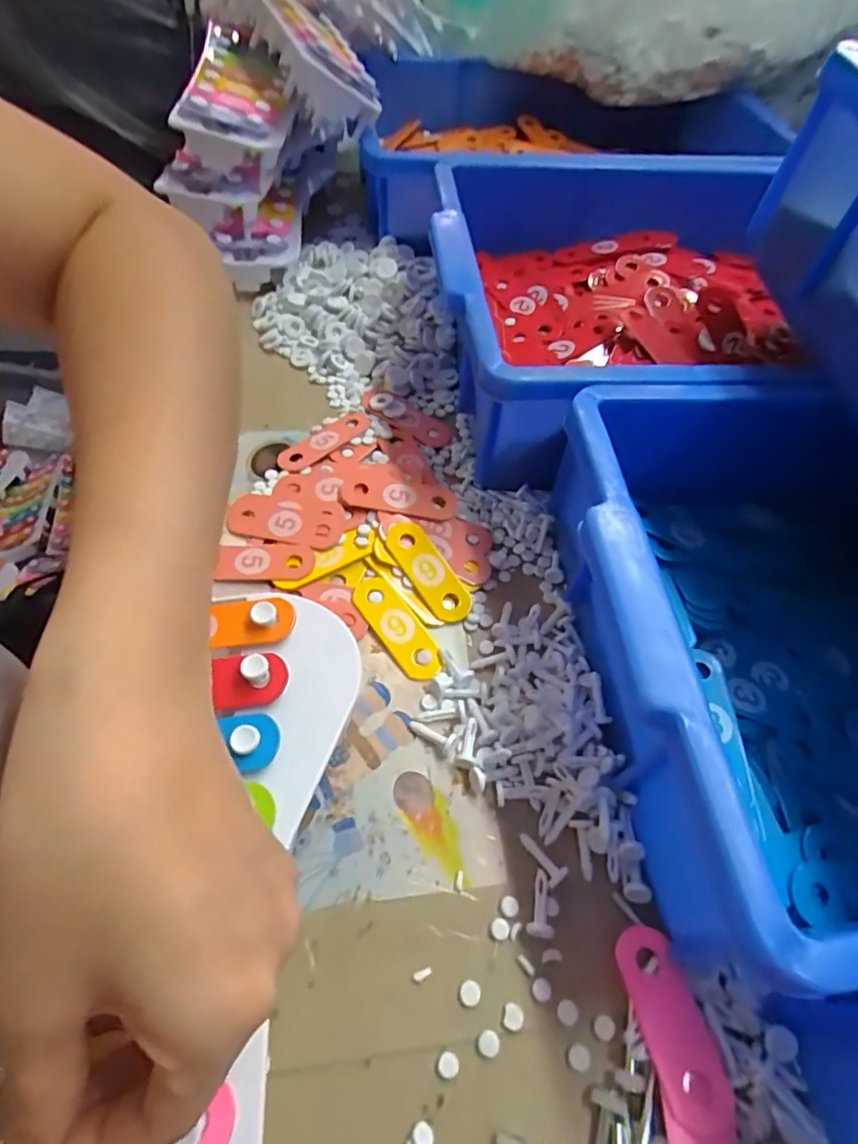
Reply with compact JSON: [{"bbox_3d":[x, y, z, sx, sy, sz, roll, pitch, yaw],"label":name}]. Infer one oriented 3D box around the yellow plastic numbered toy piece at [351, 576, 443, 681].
[{"bbox_3d":[-0.017,0.030,0.302,0.022,0.007,0.063,-32,62,-22],"label":"yellow plastic numbered toy piece"}]

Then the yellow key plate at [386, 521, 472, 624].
[{"bbox_3d":[0.000,-0.001,0.319,0.025,0.004,0.064,-30,75,-21],"label":"yellow key plate"}]

